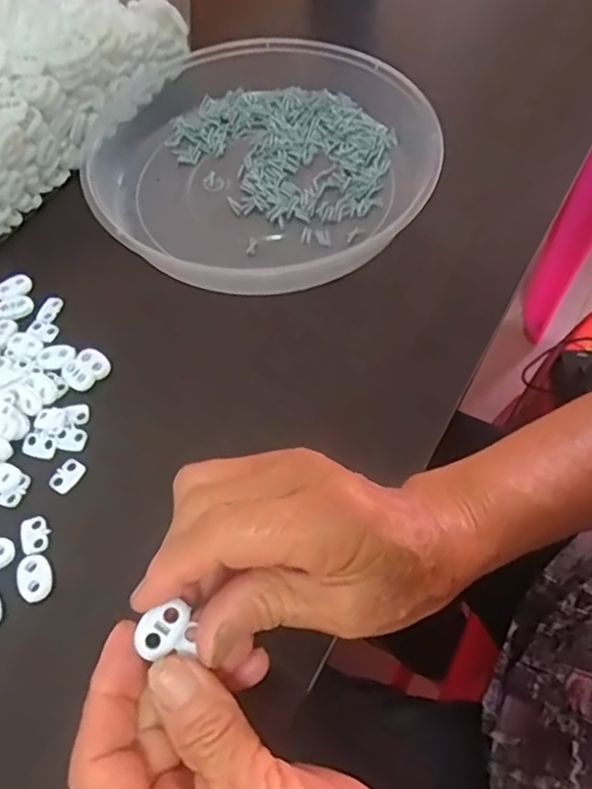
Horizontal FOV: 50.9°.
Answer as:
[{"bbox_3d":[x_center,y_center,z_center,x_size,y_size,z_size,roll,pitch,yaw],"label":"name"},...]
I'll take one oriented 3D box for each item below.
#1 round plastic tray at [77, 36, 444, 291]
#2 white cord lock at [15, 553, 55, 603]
[{"bbox_3d":[-0.030,-0.166,0.434,0.245,0.037,0.222,18,61,13],"label":"round plastic tray"},{"bbox_3d":[-0.127,0.088,0.301,0.015,0.005,0.023,-22,59,-11],"label":"white cord lock"}]

